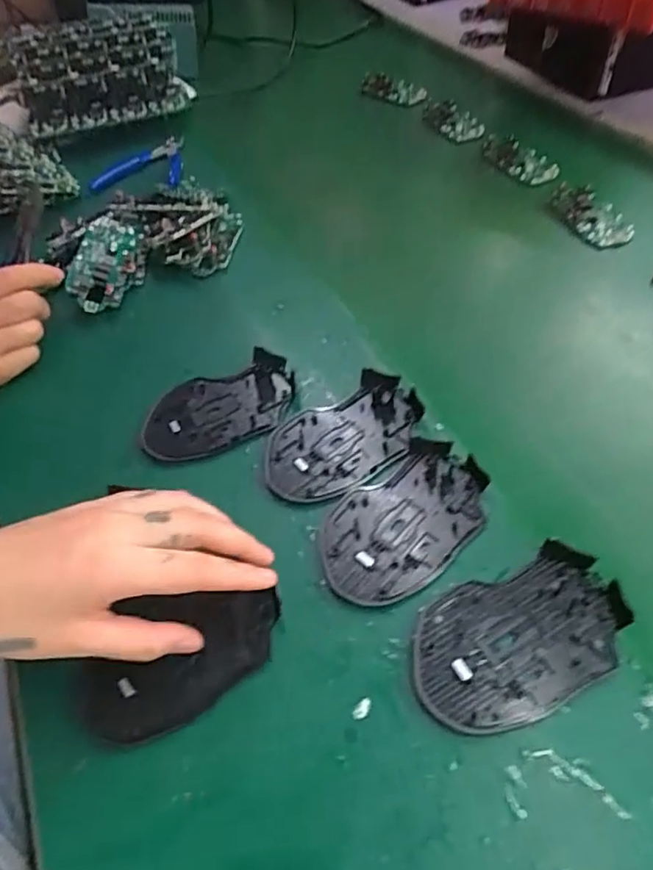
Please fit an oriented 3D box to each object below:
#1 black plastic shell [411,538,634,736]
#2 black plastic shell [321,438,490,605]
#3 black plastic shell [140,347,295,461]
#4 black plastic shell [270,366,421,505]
[{"bbox_3d":[0.099,0.105,0.307,0.113,0.016,0.071,-20,53,-11],"label":"black plastic shell"},{"bbox_3d":[0.047,0.051,0.359,0.113,0.010,0.072,-33,56,-20],"label":"black plastic shell"},{"bbox_3d":[-0.078,-0.021,0.431,0.114,0.010,0.069,-23,54,-13],"label":"black plastic shell"},{"bbox_3d":[0.012,0.001,0.401,0.114,0.011,0.073,-27,54,-16],"label":"black plastic shell"}]

